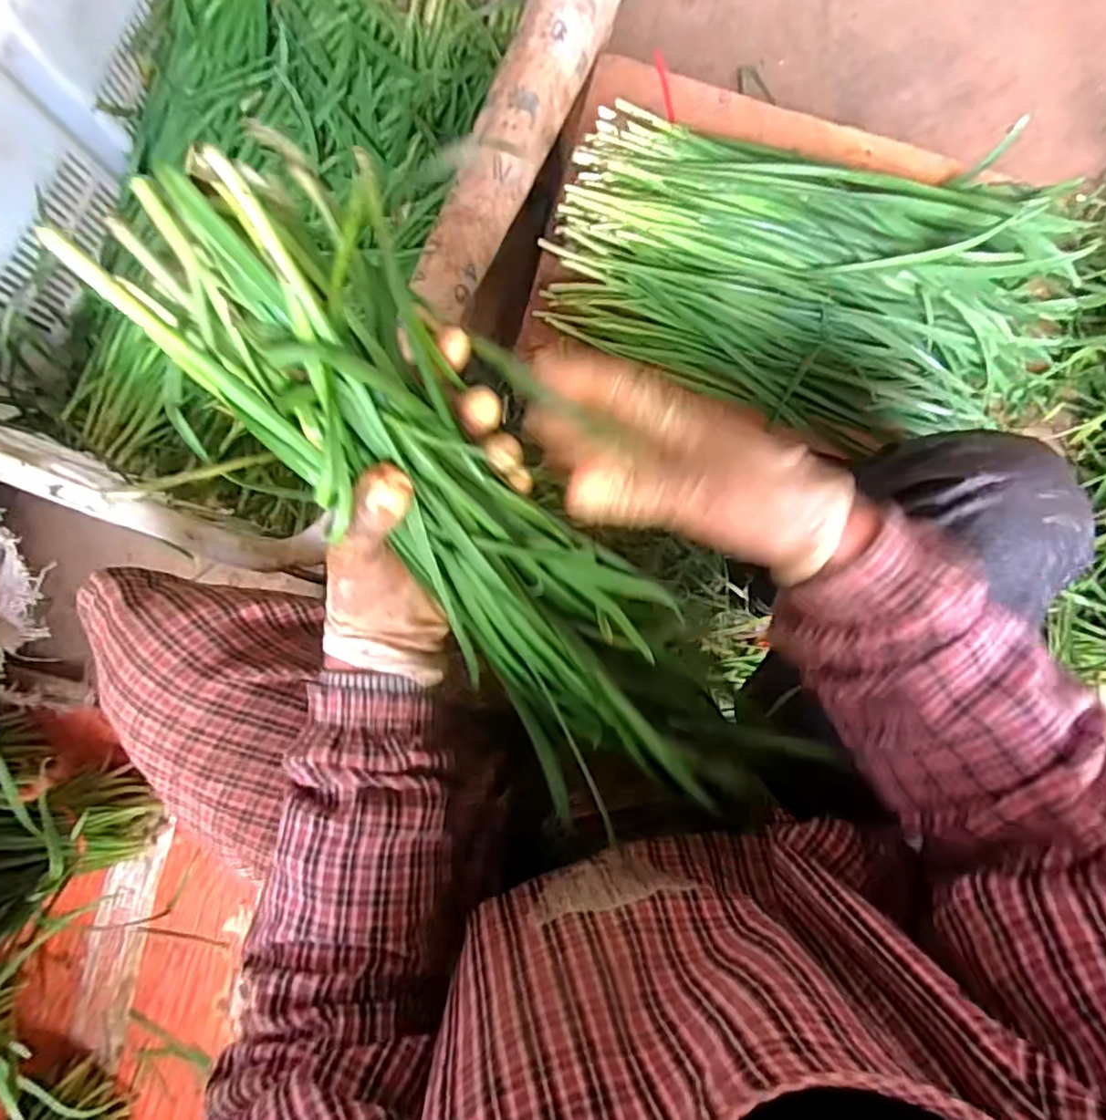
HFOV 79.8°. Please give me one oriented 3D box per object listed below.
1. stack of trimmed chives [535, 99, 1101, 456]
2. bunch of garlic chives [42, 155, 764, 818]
[{"bbox_3d":[0.238,-0.257,0.578,0.462,0.081,0.259,11,86,-1],"label":"stack of trimmed chives"},{"bbox_3d":[-0.023,0.000,0.335,0.113,0.074,0.397,-42,116,-4],"label":"bunch of garlic chives"}]

